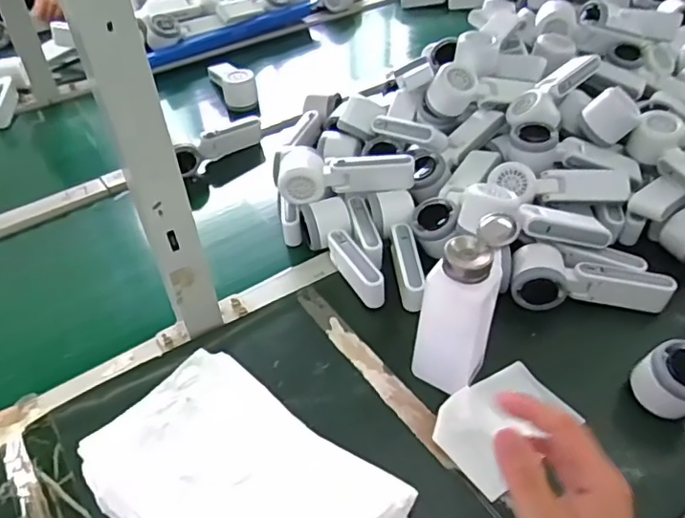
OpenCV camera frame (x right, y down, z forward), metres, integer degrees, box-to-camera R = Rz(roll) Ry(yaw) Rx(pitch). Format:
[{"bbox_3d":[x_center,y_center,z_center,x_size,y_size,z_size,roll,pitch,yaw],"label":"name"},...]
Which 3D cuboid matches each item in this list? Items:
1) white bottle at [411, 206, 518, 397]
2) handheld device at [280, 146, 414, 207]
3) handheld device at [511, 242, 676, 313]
[{"bbox_3d":[0.105,0.049,0.525,0.067,0.168,0.064,12,46,15],"label":"white bottle"},{"bbox_3d":[0.005,-0.113,0.727,0.169,0.046,0.080,2,44,4],"label":"handheld device"},{"bbox_3d":[0.272,0.023,0.639,0.168,0.053,0.064,1,44,4],"label":"handheld device"}]

